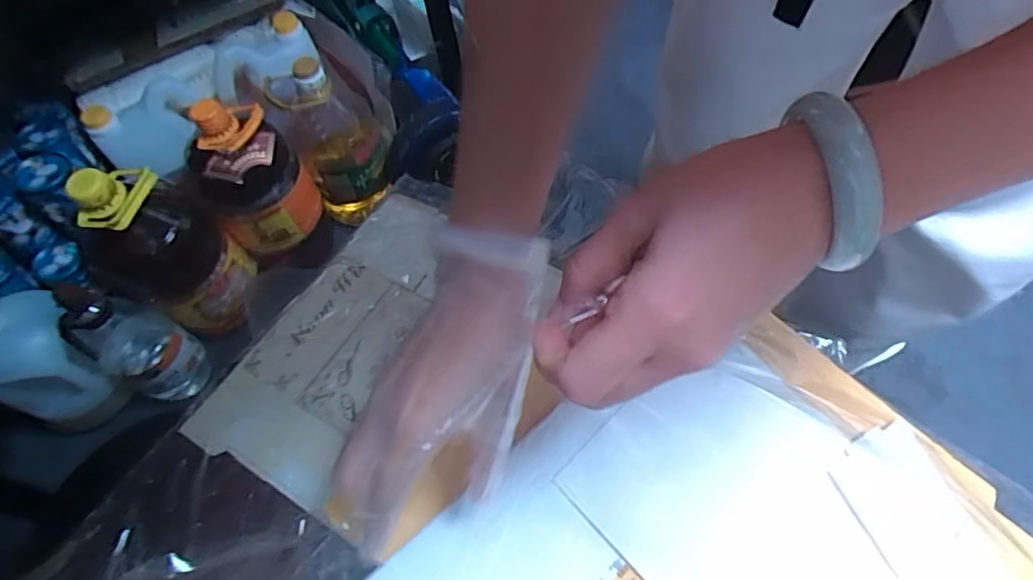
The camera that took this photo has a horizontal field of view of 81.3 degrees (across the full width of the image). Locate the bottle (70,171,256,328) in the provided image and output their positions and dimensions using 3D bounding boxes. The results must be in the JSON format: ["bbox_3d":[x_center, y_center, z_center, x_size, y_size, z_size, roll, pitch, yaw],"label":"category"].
[{"bbox_3d":[-0.637,-0.066,1.079,0.183,0.344,0.191,28,65,18],"label":"bottle"}]

